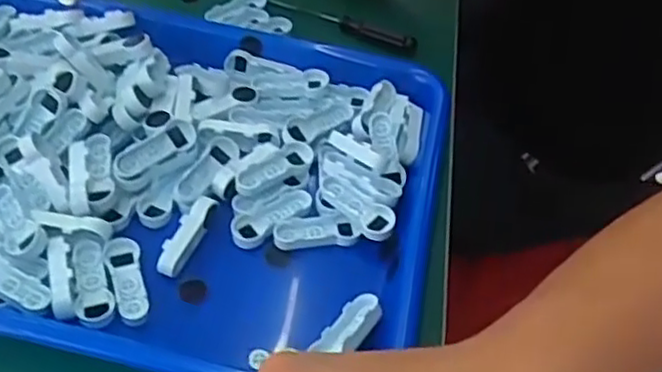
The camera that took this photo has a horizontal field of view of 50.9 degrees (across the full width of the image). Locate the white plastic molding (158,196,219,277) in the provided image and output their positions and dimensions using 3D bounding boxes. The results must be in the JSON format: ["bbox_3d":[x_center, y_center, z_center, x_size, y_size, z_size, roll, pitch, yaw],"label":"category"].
[{"bbox_3d":[-0.078,0.026,0.378,0.012,0.011,0.050,22,52,13],"label":"white plastic molding"}]

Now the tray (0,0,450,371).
[{"bbox_3d":[-0.104,-0.008,0.404,0.325,0.052,0.238,11,50,5],"label":"tray"}]

